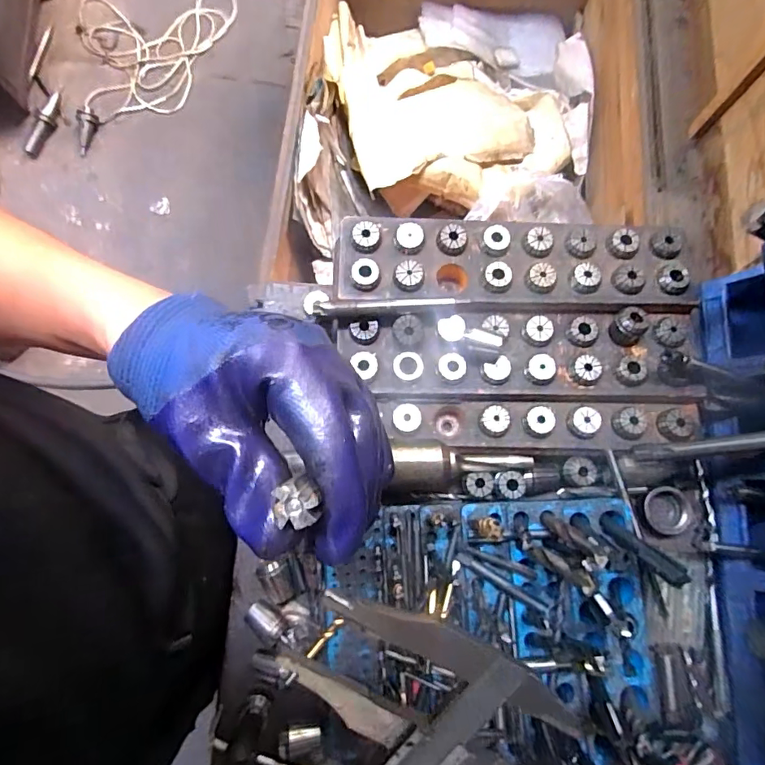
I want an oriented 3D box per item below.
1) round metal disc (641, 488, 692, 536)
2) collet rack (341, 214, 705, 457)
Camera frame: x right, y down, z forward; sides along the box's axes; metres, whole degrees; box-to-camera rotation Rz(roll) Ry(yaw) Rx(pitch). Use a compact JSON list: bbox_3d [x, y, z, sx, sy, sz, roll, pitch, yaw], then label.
[{"bbox_3d":[0.296,0.135,0.504,0.044,0.010,0.048,-9,74,33],"label":"round metal disc"},{"bbox_3d":[0.137,-0.049,0.500,0.359,0.045,0.236,2,80,0],"label":"collet rack"}]

